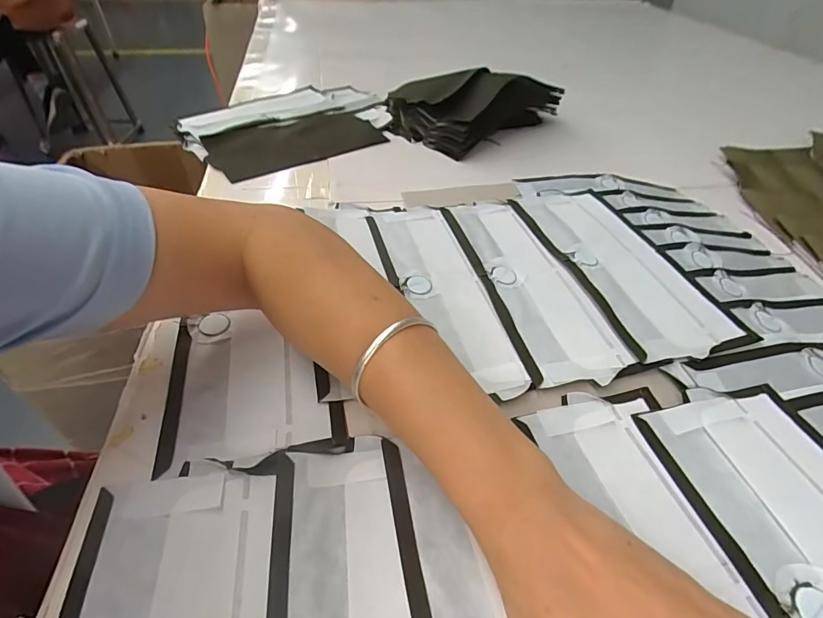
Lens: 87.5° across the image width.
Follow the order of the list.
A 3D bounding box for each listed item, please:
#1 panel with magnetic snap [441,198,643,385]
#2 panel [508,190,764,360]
[{"bbox_3d":[0.096,-0.031,0.377,0.077,0.006,0.227,-15,48,-9],"label":"panel with magnetic snap"},{"bbox_3d":[0.190,-0.046,0.399,0.100,0.014,0.229,-16,48,-9],"label":"panel"}]

